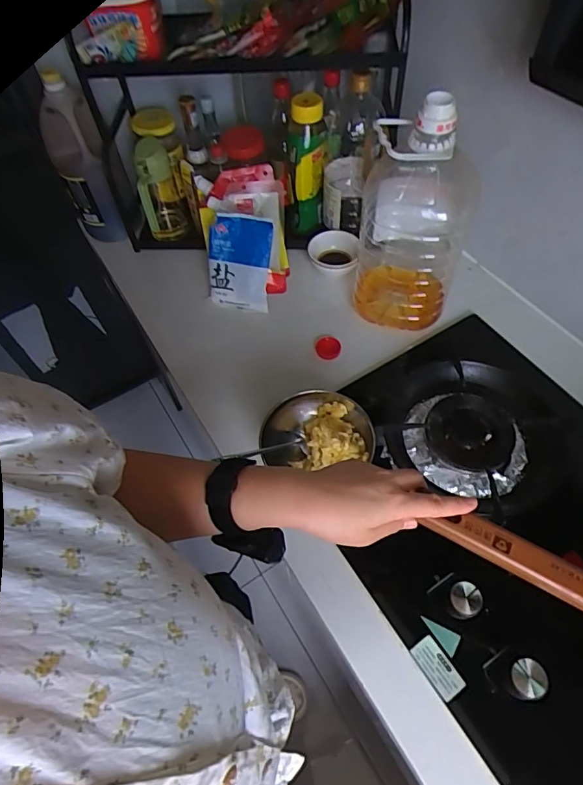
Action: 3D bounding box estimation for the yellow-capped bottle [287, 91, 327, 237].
[{"bbox_3d":[0.030,-0.418,0.879,0.072,0.235,0.070,-4,57,0],"label":"yellow-capped bottle"}]

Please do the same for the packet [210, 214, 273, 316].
[{"bbox_3d":[-0.094,-0.231,0.837,0.117,0.161,0.020,14,22,17],"label":"packet"}]

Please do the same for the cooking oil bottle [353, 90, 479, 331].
[{"bbox_3d":[0.181,-0.256,0.702,0.146,0.341,0.138,4,57,6],"label":"cooking oil bottle"}]

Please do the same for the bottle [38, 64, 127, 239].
[{"bbox_3d":[-0.393,-0.427,0.887,0.096,0.292,0.084,-25,59,-13],"label":"bottle"}]

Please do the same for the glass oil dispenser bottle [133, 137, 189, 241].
[{"bbox_3d":[-0.265,-0.398,0.943,0.078,0.180,0.100,-17,58,-8],"label":"glass oil dispenser bottle"}]

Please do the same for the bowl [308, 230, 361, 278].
[{"bbox_3d":[0.081,-0.269,0.888,0.100,0.042,0.092,9,58,8],"label":"bowl"}]

